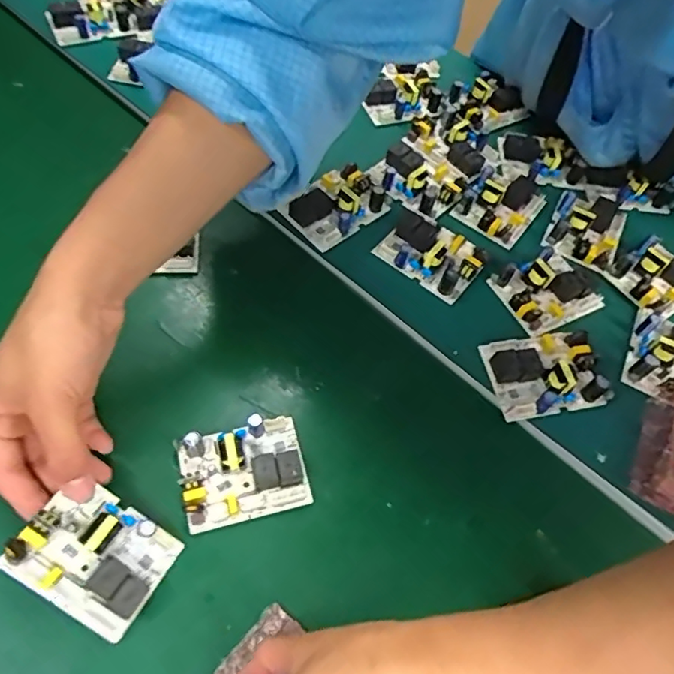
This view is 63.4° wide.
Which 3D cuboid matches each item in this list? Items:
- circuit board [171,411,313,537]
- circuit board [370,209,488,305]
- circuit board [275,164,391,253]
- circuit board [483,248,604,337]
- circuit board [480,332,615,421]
[{"bbox_3d":[-0.062,0.085,0.358,0.079,0.025,0.064,-11,61,-12],"label":"circuit board"},{"bbox_3d":[0.078,-0.072,0.447,0.080,0.025,0.058,33,61,13],"label":"circuit board"},{"bbox_3d":[-0.001,-0.115,0.465,0.080,0.025,0.059,-38,69,-24],"label":"circuit board"},{"bbox_3d":[0.173,-0.042,0.442,0.081,0.022,0.061,-22,64,-18],"label":"circuit board"},{"bbox_3d":[0.153,0.026,0.401,0.077,0.026,0.060,-6,60,-10],"label":"circuit board"}]

